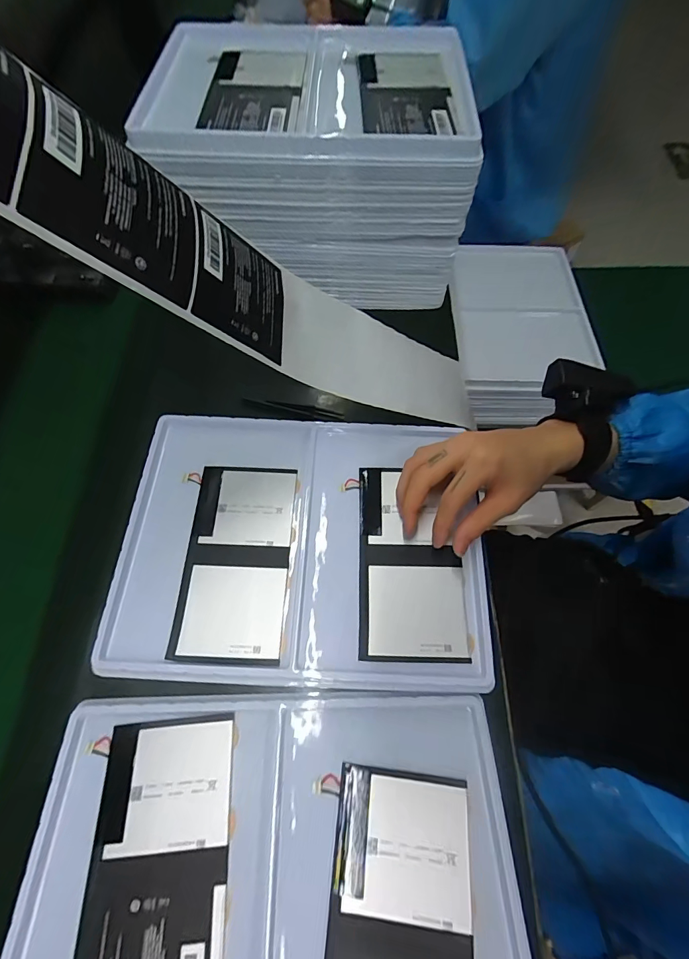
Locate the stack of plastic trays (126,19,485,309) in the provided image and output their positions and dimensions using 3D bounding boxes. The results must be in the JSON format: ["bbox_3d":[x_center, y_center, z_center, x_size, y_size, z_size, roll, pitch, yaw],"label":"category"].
[{"bbox_3d":[-0.029,-0.371,0.483,0.321,0.174,0.256,0,64,0],"label":"stack of plastic trays"}]

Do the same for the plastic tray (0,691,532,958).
[{"bbox_3d":[-0.048,0.274,0.259,0.320,0.023,0.235,-1,63,0],"label":"plastic tray"}]

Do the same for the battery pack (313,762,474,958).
[{"bbox_3d":[0.031,0.288,0.252,0.097,0.004,0.169,4,57,5],"label":"battery pack"}]

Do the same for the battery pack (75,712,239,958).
[{"bbox_3d":[-0.125,0.260,0.267,0.094,0.009,0.172,-4,65,-2],"label":"battery pack"}]

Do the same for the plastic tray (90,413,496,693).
[{"bbox_3d":[-0.036,0.052,0.374,0.317,0.022,0.246,1,64,1],"label":"plastic tray"}]

